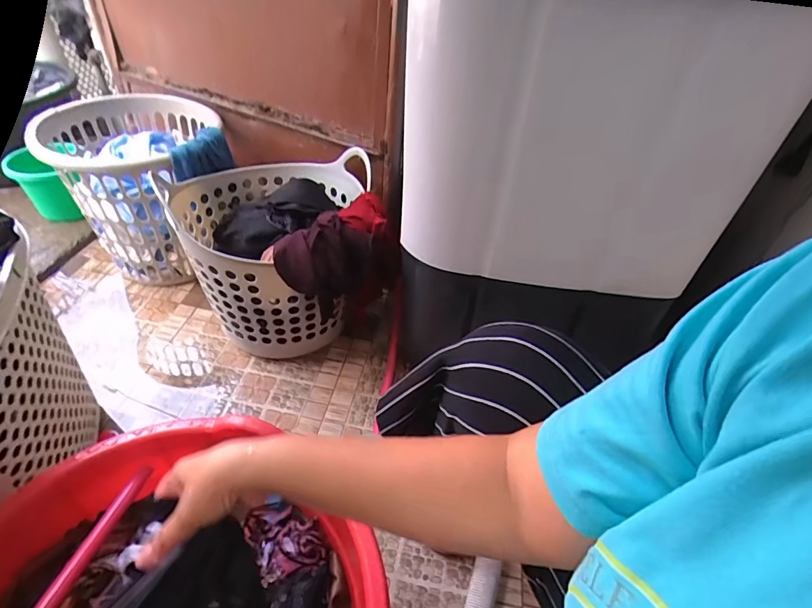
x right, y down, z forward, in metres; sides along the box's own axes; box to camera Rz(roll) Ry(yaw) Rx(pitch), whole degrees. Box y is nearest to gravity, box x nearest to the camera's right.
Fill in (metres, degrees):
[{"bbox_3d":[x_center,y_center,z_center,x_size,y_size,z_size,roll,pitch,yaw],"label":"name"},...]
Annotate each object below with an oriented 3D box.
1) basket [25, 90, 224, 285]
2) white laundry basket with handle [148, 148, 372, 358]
[{"bbox_3d":[-0.620,-0.261,1.067,0.344,0.372,0.326,4,43,-4],"label":"basket"},{"bbox_3d":[-0.292,-0.096,0.952,0.358,0.370,0.346,11,43,5],"label":"white laundry basket with handle"}]

